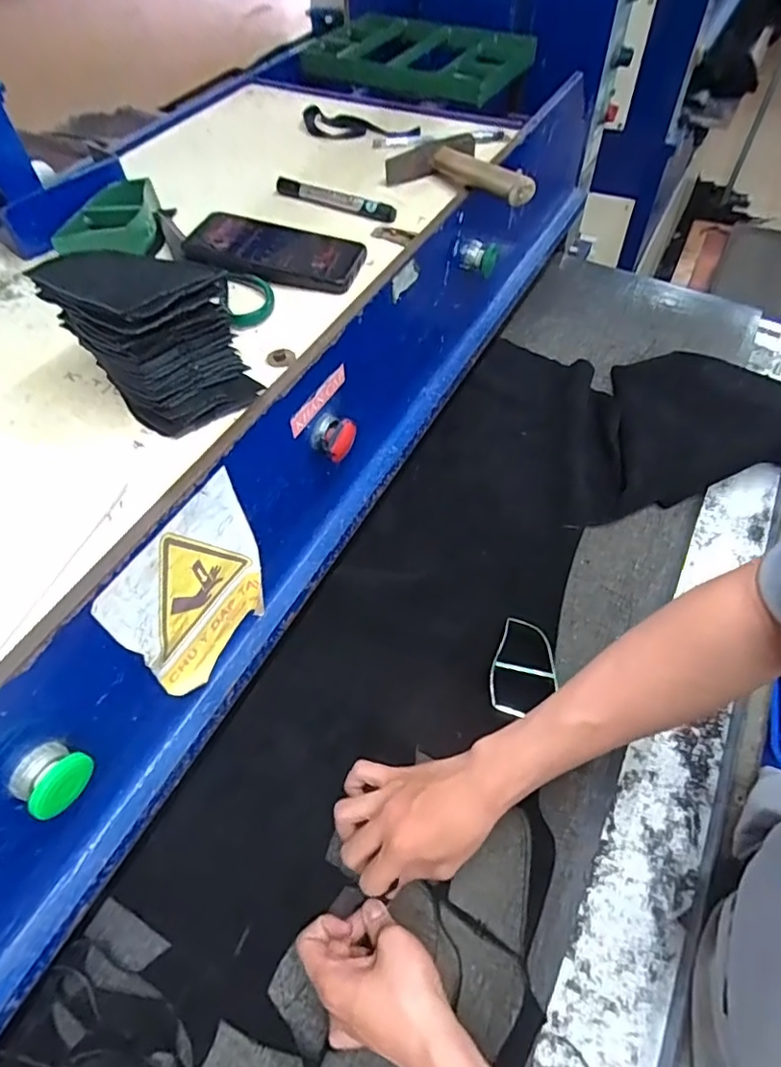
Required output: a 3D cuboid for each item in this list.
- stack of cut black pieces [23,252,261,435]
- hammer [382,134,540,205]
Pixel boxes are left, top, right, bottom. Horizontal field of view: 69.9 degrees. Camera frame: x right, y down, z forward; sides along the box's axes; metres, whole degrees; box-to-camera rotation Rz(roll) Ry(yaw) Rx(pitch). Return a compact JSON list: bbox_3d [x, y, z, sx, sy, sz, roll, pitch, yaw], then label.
[{"bbox_3d":[-0.165,-0.137,0.390,0.107,0.099,0.091,39,65,24],"label":"stack of cut black pieces"},{"bbox_3d":[0.086,-0.381,0.588,0.170,0.039,0.097,32,61,22],"label":"hammer"}]

